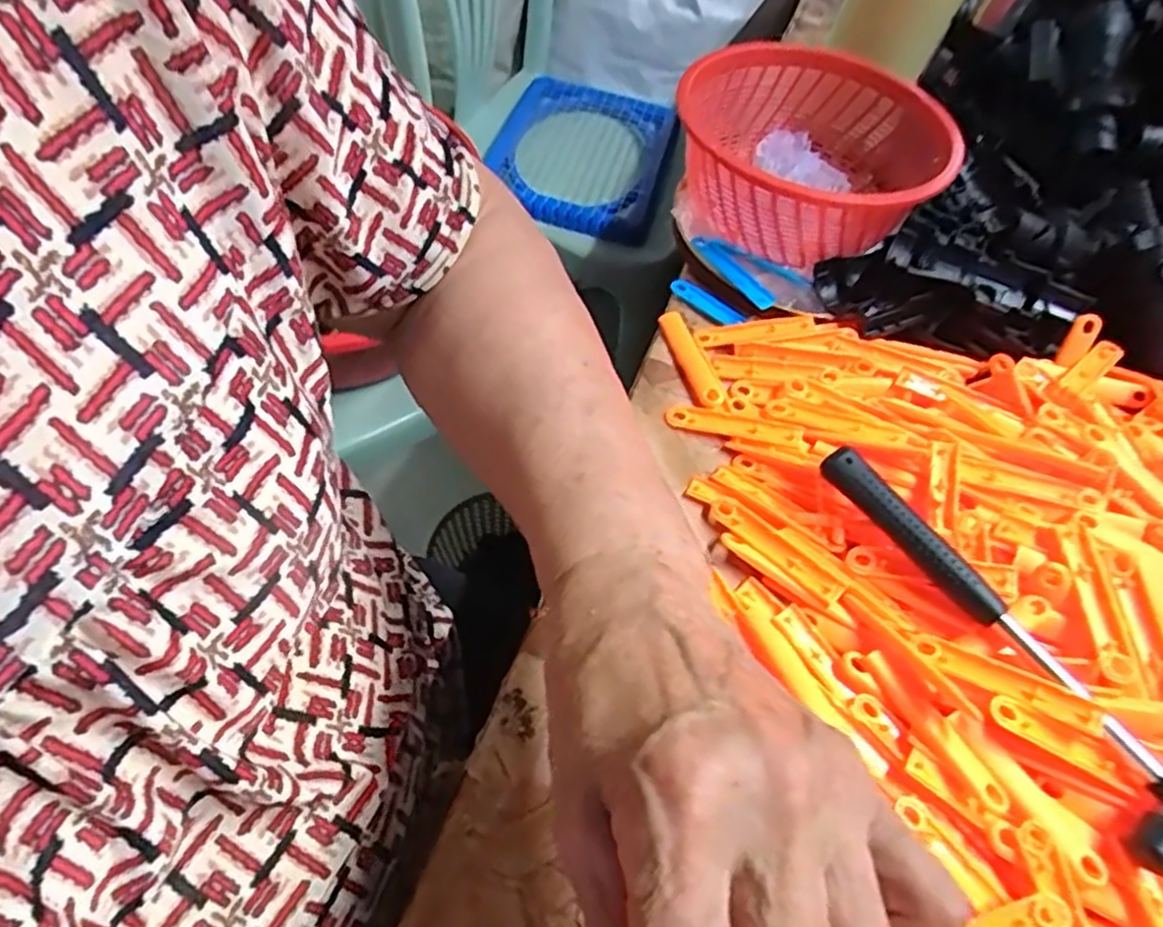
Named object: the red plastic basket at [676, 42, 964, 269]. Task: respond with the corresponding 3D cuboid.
[{"bbox_3d":[0.159,-0.215,0.493,0.205,0.072,0.178,-35,67,-28],"label":"red plastic basket"}]

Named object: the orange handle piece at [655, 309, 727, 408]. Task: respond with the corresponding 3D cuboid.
[{"bbox_3d":[0.067,-0.064,0.435,0.016,0.008,0.075,-9,55,-19],"label":"orange handle piece"}]

